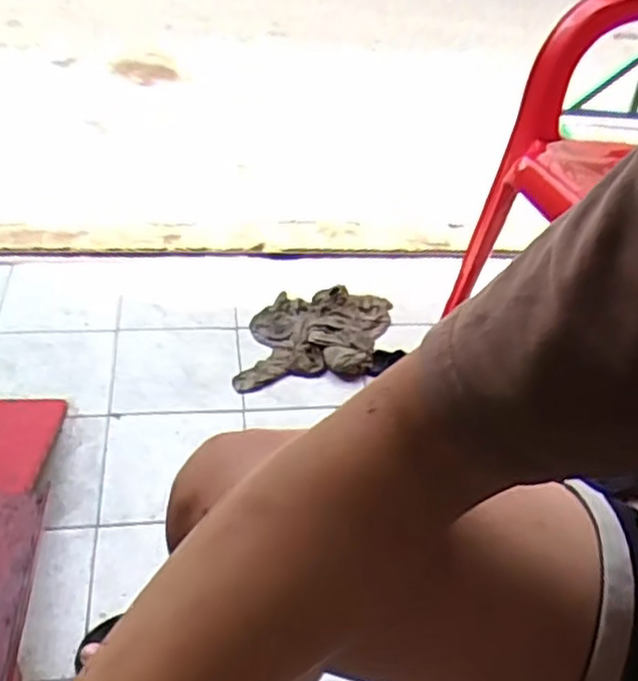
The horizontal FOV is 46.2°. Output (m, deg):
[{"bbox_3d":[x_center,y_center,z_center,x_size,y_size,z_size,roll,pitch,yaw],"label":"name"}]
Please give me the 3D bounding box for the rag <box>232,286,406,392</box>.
[{"bbox_3d":[-0.001,-0.008,1.272,0.286,0.055,0.210,-2,40,-9],"label":"rag"}]

